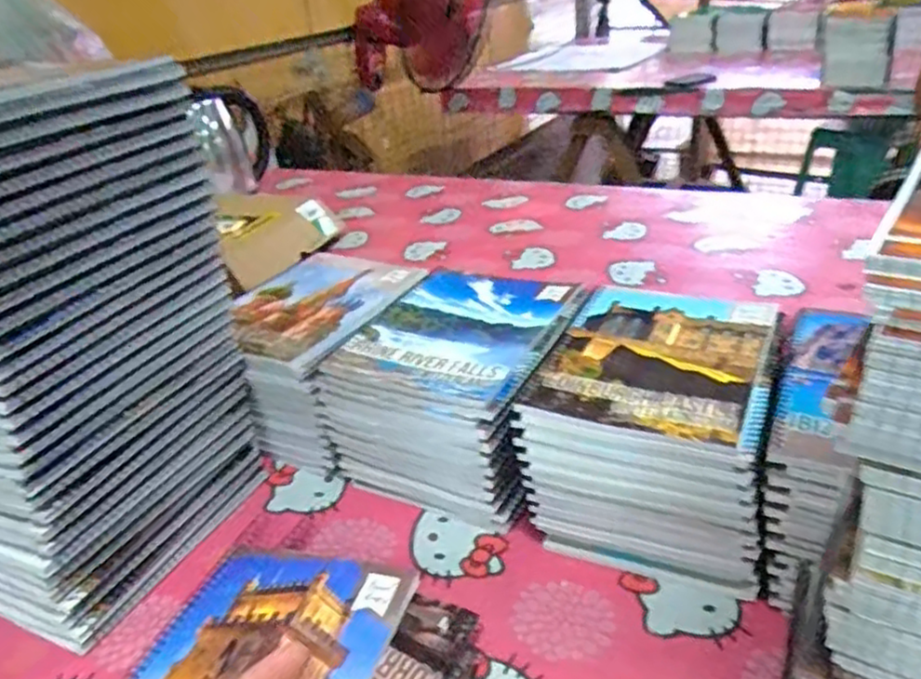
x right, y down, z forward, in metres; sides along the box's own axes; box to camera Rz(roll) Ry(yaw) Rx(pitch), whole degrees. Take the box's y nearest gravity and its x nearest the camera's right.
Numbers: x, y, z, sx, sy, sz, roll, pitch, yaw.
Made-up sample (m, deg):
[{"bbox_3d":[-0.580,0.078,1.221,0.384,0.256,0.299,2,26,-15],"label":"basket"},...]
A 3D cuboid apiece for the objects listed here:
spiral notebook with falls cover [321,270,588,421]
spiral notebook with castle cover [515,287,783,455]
[{"bbox_3d":[0.003,-0.011,0.596,0.158,0.011,0.190,10,32,27],"label":"spiral notebook with falls cover"},{"bbox_3d":[0.147,0.010,0.530,0.152,0.014,0.189,9,31,25],"label":"spiral notebook with castle cover"}]

